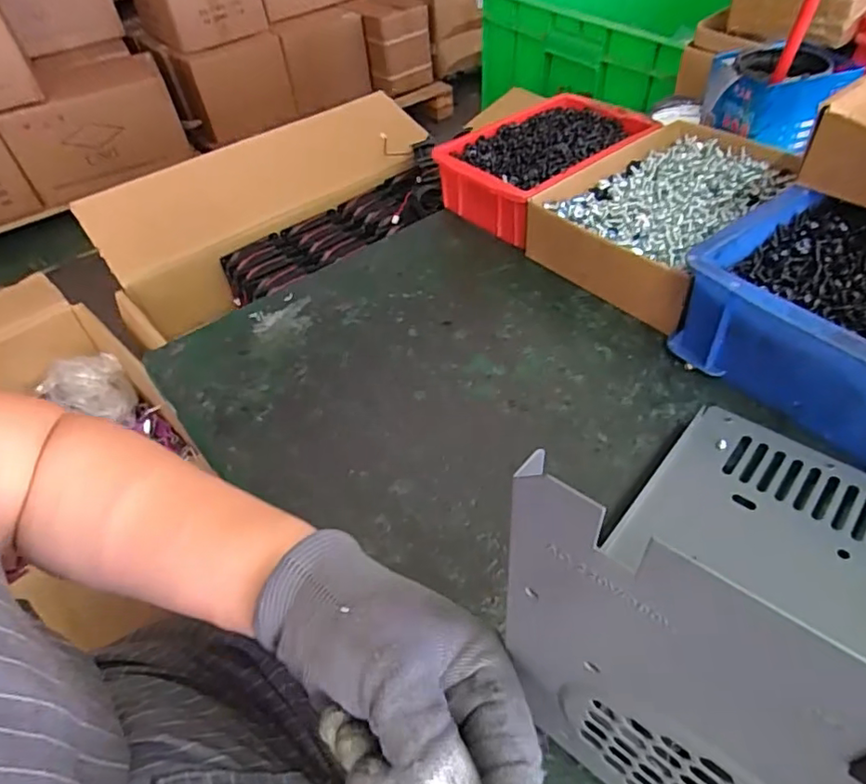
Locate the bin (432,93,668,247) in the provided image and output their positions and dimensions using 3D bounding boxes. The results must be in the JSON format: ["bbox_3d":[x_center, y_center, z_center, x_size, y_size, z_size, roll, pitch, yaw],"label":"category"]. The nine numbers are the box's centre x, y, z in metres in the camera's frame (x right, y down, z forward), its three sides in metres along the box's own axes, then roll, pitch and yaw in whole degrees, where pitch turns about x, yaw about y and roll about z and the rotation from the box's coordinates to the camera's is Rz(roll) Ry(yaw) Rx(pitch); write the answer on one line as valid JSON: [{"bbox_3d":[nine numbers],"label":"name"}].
[{"bbox_3d":[0.106,-0.226,0.587,0.214,0.066,0.133,-34,53,-23],"label":"bin"}]

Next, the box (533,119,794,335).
[{"bbox_3d":[0.212,-0.155,0.518,0.216,0.058,0.160,-34,53,-23],"label":"box"}]

